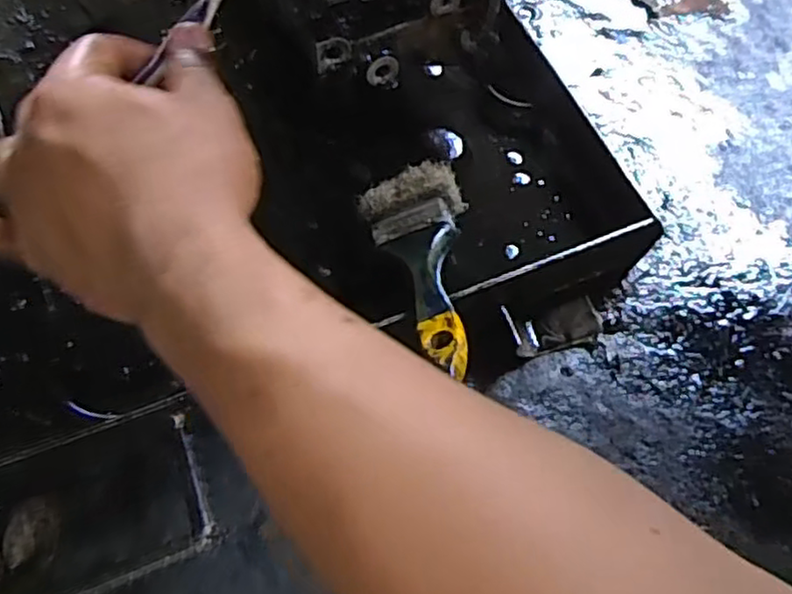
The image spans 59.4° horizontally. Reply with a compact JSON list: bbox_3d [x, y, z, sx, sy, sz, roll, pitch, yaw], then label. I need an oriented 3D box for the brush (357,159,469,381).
[{"bbox_3d":[0.014,-0.022,0.376,0.060,0.024,0.159,-1,41,-4],"label":"brush"}]

